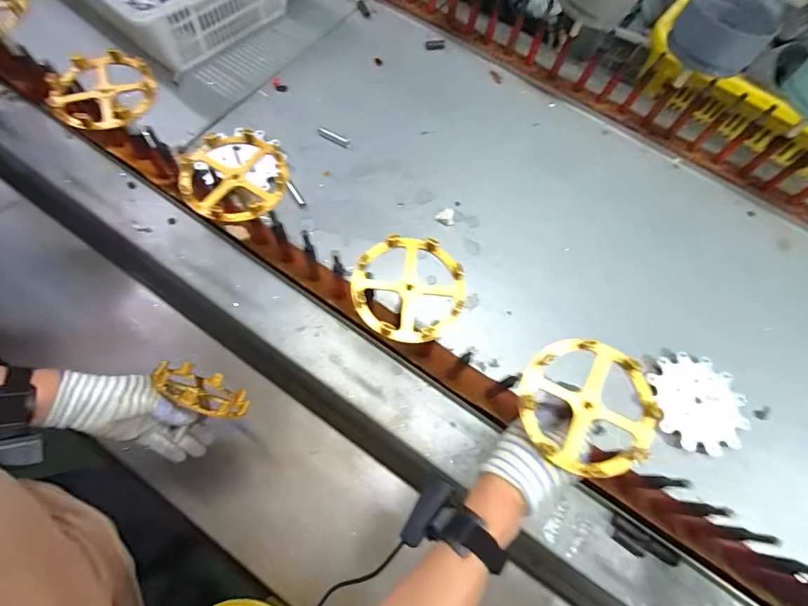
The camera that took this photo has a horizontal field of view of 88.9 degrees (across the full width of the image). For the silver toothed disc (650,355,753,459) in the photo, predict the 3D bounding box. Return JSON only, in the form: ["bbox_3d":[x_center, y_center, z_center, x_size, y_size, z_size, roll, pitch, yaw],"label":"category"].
[{"bbox_3d":[0.441,0.149,0.619,0.138,0.009,0.138,0,68,-1],"label":"silver toothed disc"}]

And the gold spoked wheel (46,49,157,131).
[{"bbox_3d":[-0.392,-0.278,0.535,0.121,0.028,0.122,-1,66,3],"label":"gold spoked wheel"}]

